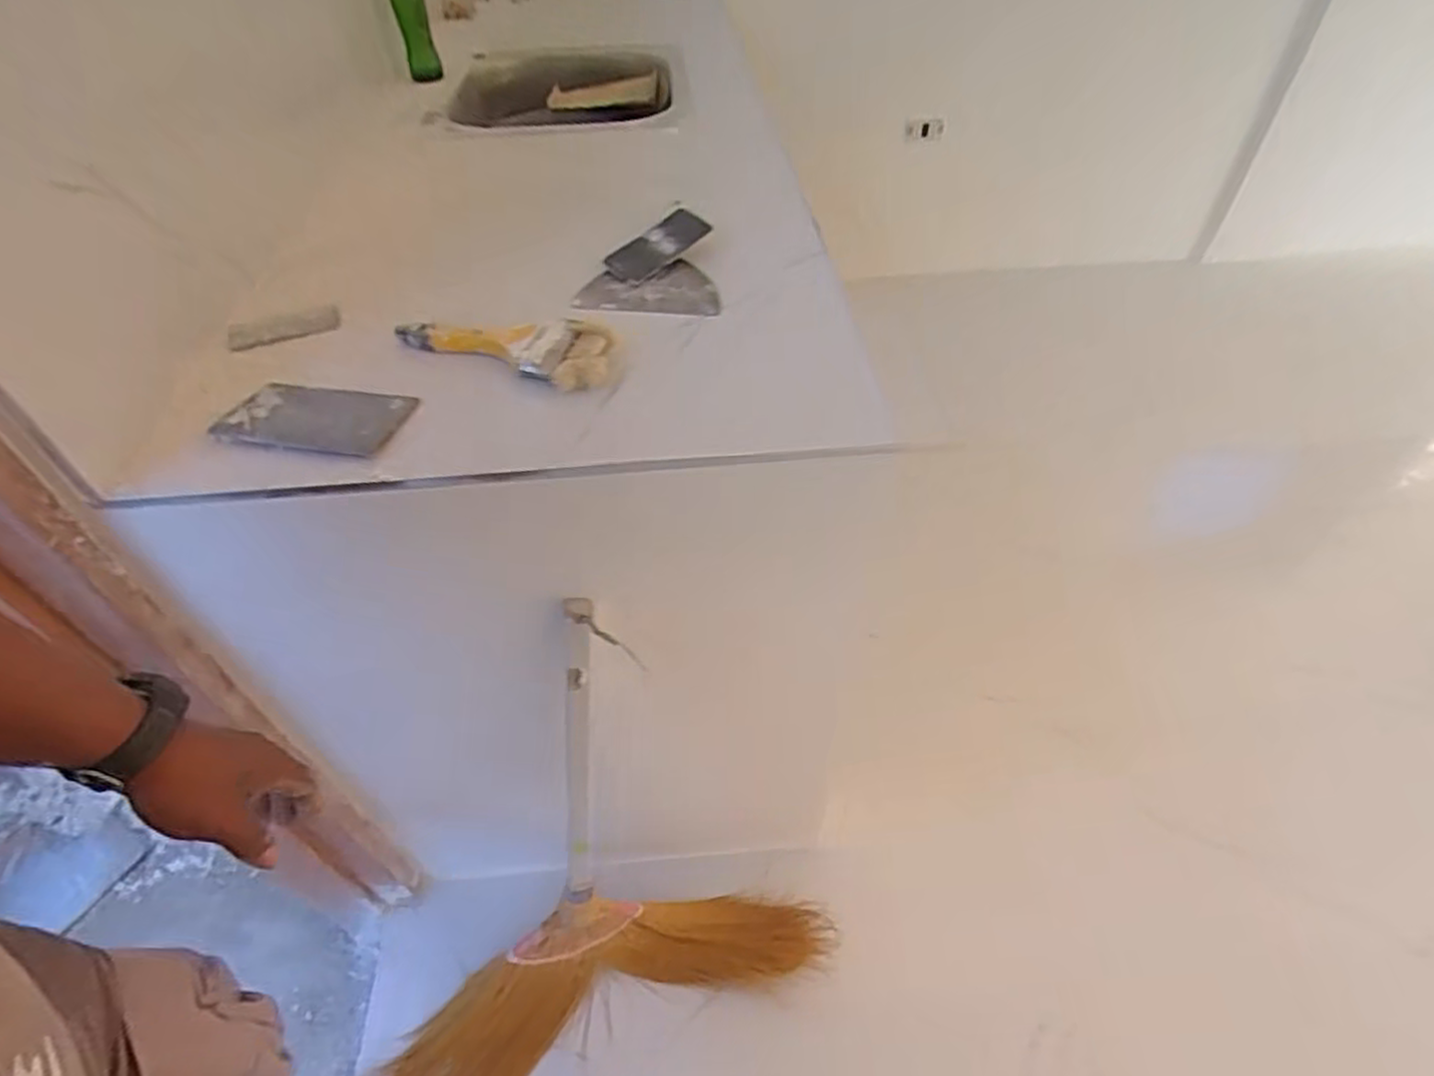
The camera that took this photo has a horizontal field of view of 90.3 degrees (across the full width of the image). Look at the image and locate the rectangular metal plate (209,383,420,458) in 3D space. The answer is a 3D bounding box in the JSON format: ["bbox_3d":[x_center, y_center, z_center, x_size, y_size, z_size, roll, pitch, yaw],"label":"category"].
[{"bbox_3d":[-0.316,-0.097,0.571,0.134,0.011,0.080,7,41,6],"label":"rectangular metal plate"}]

